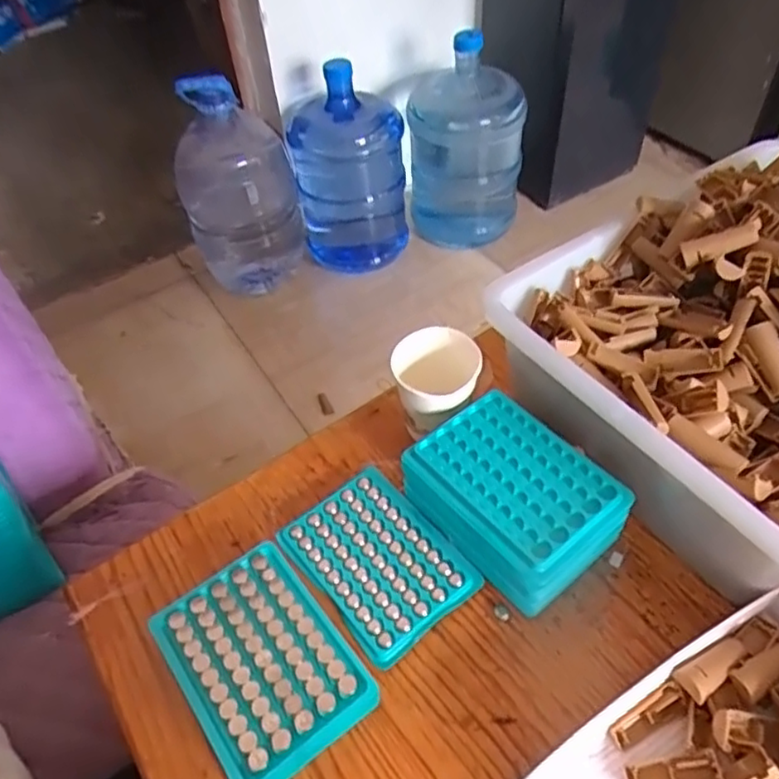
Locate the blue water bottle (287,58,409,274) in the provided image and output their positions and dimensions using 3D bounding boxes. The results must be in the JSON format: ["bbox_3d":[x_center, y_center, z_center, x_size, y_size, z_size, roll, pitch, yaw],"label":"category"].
[{"bbox_3d":[-0.090,-0.478,1.463,0.245,0.394,0.254,-5,50,0],"label":"blue water bottle"}]

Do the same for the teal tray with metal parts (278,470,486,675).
[{"bbox_3d":[-0.008,0.120,0.464,0.093,0.010,0.125,-33,55,-21],"label":"teal tray with metal parts"}]

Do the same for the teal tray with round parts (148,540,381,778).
[{"bbox_3d":[-0.081,0.174,0.415,0.097,0.025,0.132,-33,55,-21],"label":"teal tray with round parts"}]

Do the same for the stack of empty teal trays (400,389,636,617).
[{"bbox_3d":[0.086,0.076,0.456,0.099,0.056,0.130,-36,56,-23],"label":"stack of empty teal trays"}]

